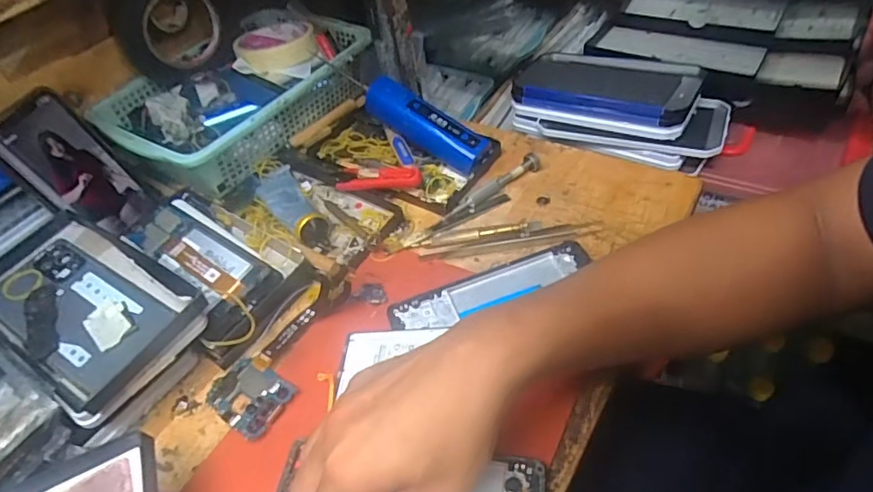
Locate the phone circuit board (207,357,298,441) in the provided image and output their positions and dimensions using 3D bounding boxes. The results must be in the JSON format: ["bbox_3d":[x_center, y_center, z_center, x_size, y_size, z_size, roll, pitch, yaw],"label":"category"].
[{"bbox_3d":[-0.136,0.108,0.394,0.065,0.006,0.045,17,54,33],"label":"phone circuit board"}]

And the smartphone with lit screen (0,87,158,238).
[{"bbox_3d":[-0.317,-0.069,0.482,0.011,0.137,0.076,3,57,37],"label":"smartphone with lit screen"}]

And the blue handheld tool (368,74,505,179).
[{"bbox_3d":[-0.006,-0.119,0.535,0.138,0.040,0.046,33,57,9],"label":"blue handheld tool"}]

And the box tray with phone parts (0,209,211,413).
[{"bbox_3d":[-0.269,0.038,0.404,0.188,0.019,0.102,23,55,27],"label":"box tray with phone parts"}]

